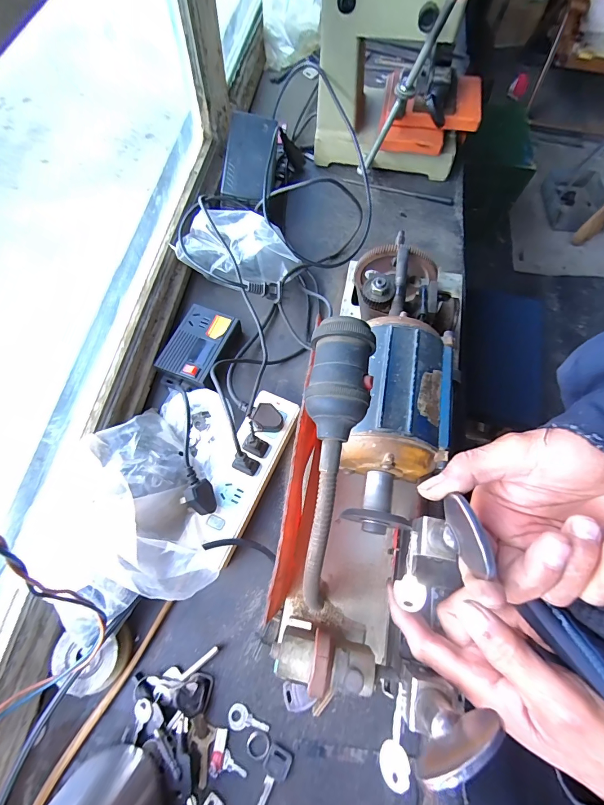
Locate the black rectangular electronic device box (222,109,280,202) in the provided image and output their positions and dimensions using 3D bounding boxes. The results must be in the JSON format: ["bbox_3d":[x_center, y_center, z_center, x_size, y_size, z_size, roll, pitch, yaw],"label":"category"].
[{"bbox_3d":[-0.073,-0.361,0.523,0.074,0.027,0.146,1,69,-2],"label":"black rectangular electronic device box"}]

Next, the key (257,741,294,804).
[{"bbox_3d":[-0.027,0.332,0.319,0.023,0.004,0.046,29,71,9],"label":"key"}]

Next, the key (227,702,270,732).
[{"bbox_3d":[-0.050,0.298,0.338,0.040,0.004,0.018,14,56,10],"label":"key"}]

